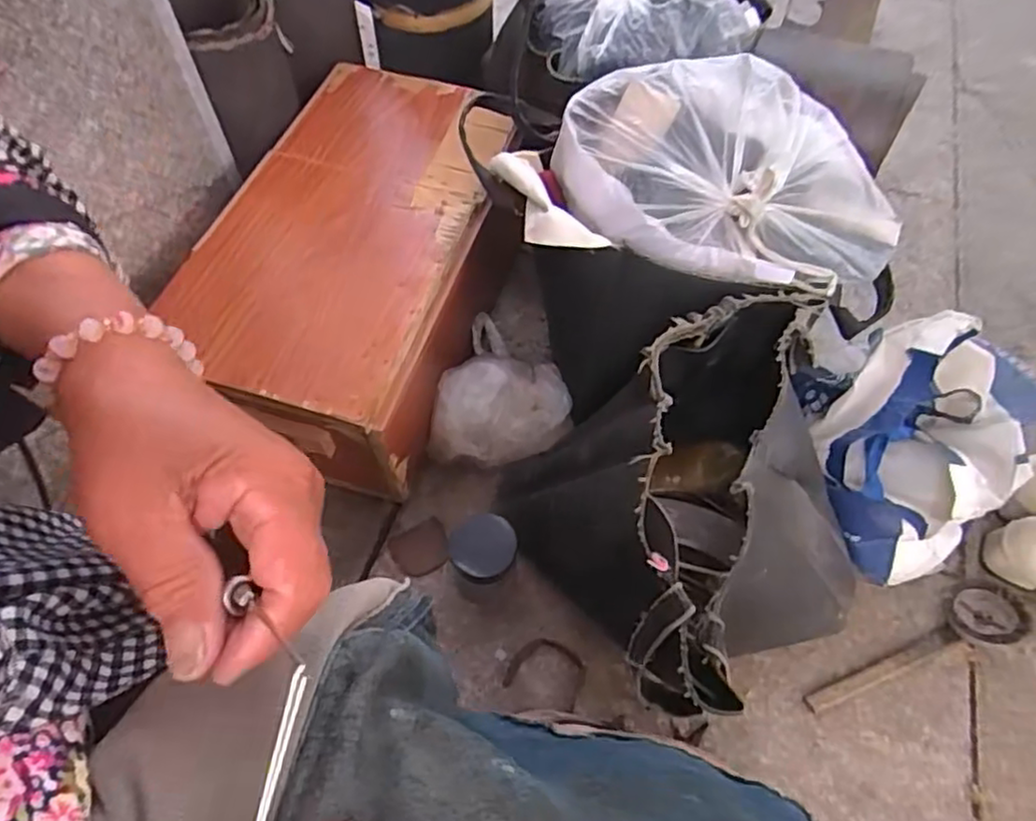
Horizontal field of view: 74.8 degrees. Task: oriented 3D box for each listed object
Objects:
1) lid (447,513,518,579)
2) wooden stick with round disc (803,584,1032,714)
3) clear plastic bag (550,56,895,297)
[{"bbox_3d":[-0.033,0.123,0.622,0.061,0.012,0.057,0,59,0],"label":"lid"},{"bbox_3d":[0.378,0.231,0.640,0.230,0.035,0.059,-22,61,-13],"label":"wooden stick with round disc"},{"bbox_3d":[0.190,-0.212,0.607,0.309,0.098,0.178,4,59,2],"label":"clear plastic bag"}]

